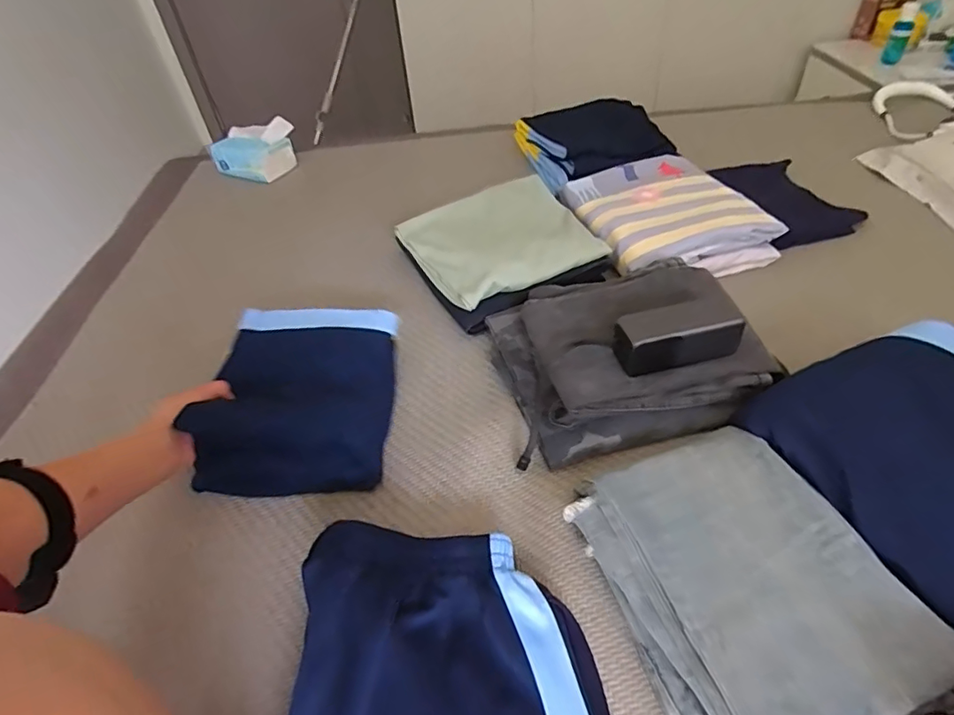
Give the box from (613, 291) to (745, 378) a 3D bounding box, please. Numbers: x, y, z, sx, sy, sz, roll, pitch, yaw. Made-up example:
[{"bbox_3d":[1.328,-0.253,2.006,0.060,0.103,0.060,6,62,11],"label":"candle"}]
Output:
[{"bbox_3d":[0.222,-0.029,0.610,0.137,0.052,0.061,-12,45,-5],"label":"box"}]

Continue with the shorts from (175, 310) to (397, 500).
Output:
[{"bbox_3d":[-0.199,0.046,0.639,0.197,0.062,0.223,2,52,0],"label":"shorts"}]

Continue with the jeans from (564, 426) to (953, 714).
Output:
[{"bbox_3d":[0.226,0.192,0.466,0.212,0.051,0.252,-18,46,-11],"label":"jeans"}]

